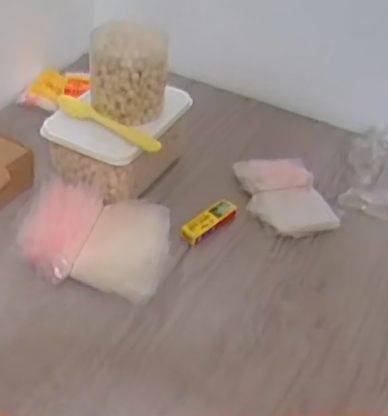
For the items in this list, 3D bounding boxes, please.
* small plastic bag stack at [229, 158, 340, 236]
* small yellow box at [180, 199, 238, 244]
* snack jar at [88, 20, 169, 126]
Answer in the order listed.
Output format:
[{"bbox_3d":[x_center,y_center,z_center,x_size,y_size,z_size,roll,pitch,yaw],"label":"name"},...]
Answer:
[{"bbox_3d":[0.128,-0.017,0.918,0.109,0.019,0.143,-6,47,-13],"label":"small plastic bag stack"},{"bbox_3d":[0.019,0.017,0.851,0.030,0.016,0.092,33,46,28],"label":"small yellow box"},{"bbox_3d":[-0.084,-0.175,0.835,0.098,0.108,0.083,1,40,-7],"label":"snack jar"}]

